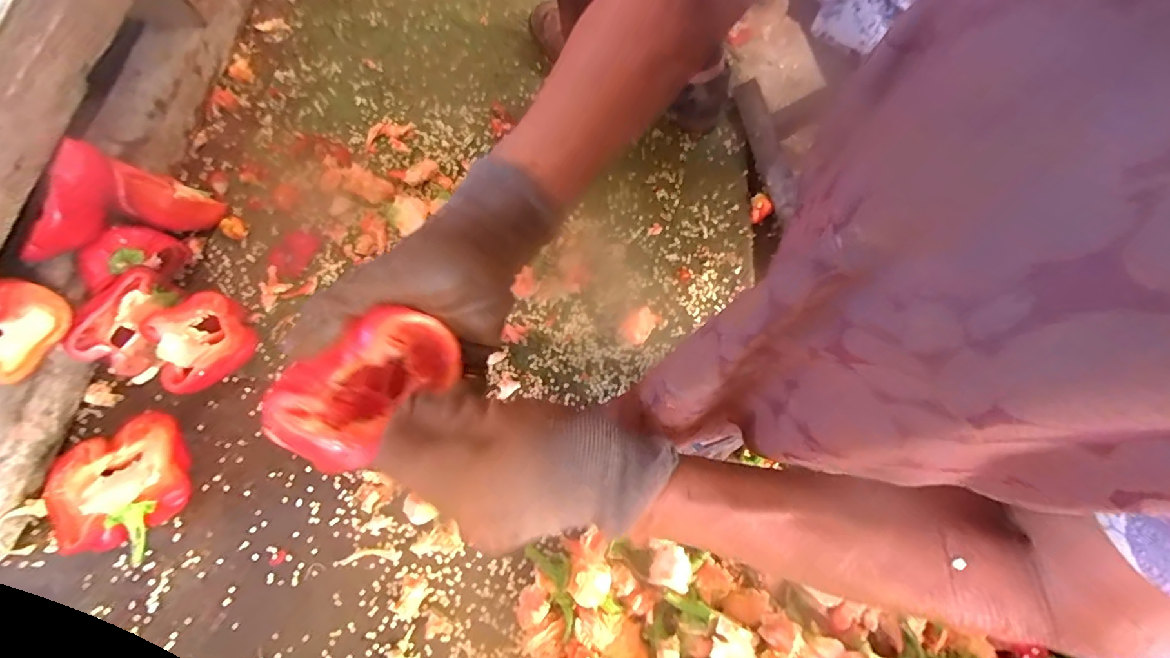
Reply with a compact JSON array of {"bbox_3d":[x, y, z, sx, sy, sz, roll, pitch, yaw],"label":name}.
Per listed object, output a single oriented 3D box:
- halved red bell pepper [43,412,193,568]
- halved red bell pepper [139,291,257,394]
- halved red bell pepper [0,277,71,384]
[{"bbox_3d":[-0.374,0.120,0.415,0.101,0.053,0.097,31,72,8],"label":"halved red bell pepper"},{"bbox_3d":[-0.337,0.011,0.453,0.073,0.048,0.070,-34,75,-14],"label":"halved red bell pepper"},{"bbox_3d":[-0.458,0.007,0.401,0.035,0.053,0.090,4,65,36],"label":"halved red bell pepper"}]

